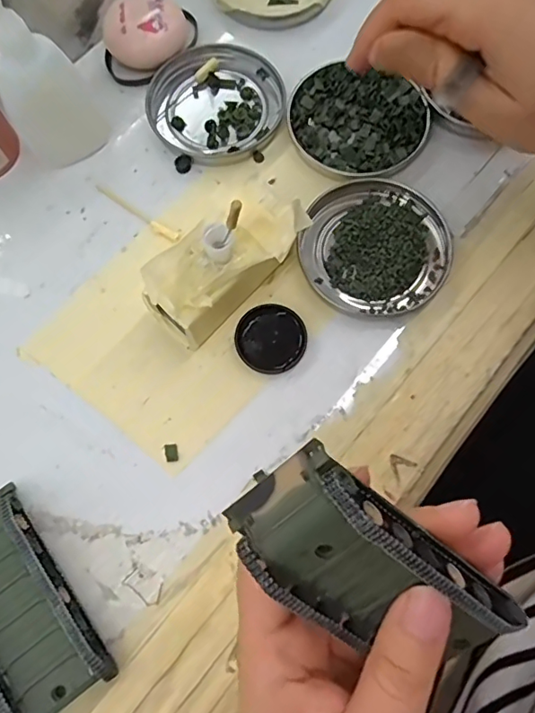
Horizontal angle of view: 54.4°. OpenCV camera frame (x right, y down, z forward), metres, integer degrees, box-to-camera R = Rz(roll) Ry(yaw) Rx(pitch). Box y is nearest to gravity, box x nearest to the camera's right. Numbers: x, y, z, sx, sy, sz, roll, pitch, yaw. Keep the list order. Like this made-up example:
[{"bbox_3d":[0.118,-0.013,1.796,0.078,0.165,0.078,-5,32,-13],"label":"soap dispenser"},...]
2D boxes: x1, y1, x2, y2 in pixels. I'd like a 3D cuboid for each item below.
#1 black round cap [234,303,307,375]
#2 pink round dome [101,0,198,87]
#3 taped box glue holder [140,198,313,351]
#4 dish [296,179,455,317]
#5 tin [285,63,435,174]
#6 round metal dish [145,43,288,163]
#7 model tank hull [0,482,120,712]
[{"bbox_3d":[0.002,-0.009,0.266,0.035,0.007,0.035,0,74,1],"label":"black round cap"},{"bbox_3d":[-0.070,-0.191,0.311,0.057,0.023,0.041,-13,74,-3],"label":"pink round dome"},{"bbox_3d":[-0.020,-0.045,0.258,0.086,0.044,0.040,-42,77,-11],"label":"taped box glue holder"},{"bbox_3d":[0.057,-0.059,0.279,0.078,0.008,0.073,0,74,1],"label":"dish"},{"bbox_3d":[0.051,-0.134,0.300,0.078,0.011,0.068,20,75,6],"label":"tin"},{"bbox_3d":[-0.030,-0.150,0.308,0.075,0.007,0.076,0,74,1],"label":"round metal dish"},{"bbox_3d":[-0.110,0.107,0.227,0.043,0.020,0.095,-38,77,-10],"label":"model tank hull"}]

